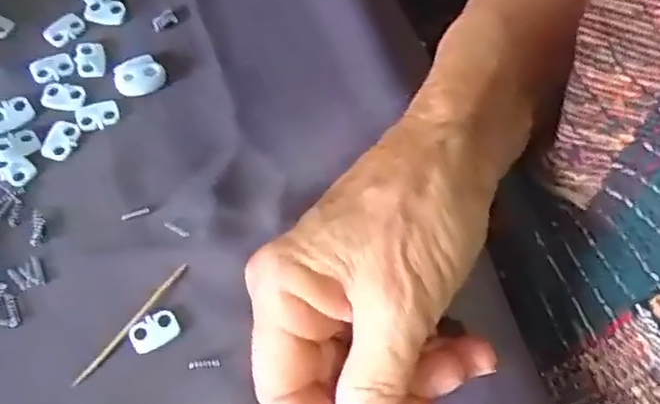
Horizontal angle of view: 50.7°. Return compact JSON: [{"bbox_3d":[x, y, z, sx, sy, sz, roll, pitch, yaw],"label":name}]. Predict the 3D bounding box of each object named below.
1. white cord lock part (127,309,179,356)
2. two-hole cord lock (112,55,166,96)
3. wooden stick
[{"bbox_3d":[-0.068,0.050,0.270,0.019,0.004,0.014,-22,68,-13],"label":"white cord lock part"},{"bbox_3d":[-0.087,-0.057,0.316,0.022,0.004,0.018,-26,69,-15],"label":"two-hole cord lock"},{"bbox_3d":[-0.077,0.047,0.271,0.004,0.004,0.059,36,68,13],"label":"wooden stick"}]

